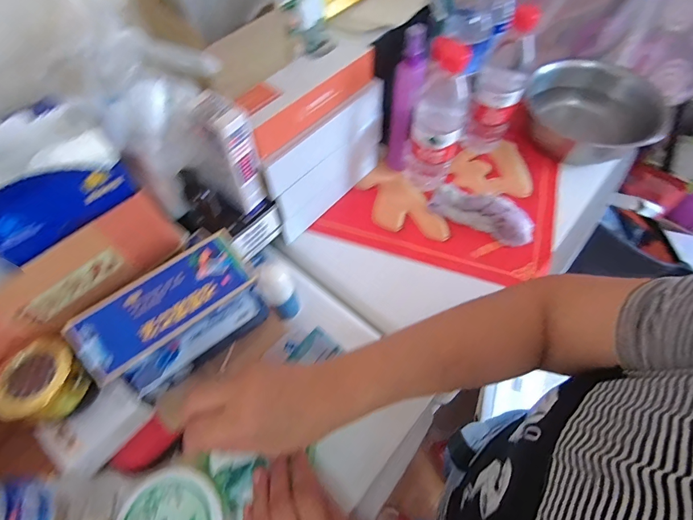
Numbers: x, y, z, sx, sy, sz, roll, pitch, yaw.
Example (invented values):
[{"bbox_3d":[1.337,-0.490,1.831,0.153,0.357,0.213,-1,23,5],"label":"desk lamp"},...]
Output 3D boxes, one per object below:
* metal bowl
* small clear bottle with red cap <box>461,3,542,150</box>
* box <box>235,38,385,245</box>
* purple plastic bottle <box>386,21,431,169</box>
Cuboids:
[{"bbox_3d":[0.387,-0.235,0.585,0.188,0.065,0.188,-1,60,2],"label":"metal bowl"},{"bbox_3d":[0.223,-0.251,0.530,0.069,0.202,0.061,16,62,11],"label":"small clear bottle with red cap"},{"bbox_3d":[-0.039,-0.154,0.491,0.073,0.194,0.198,36,68,20],"label":"box"},{"bbox_3d":[0.083,-0.208,0.508,0.039,0.210,0.032,0,60,3],"label":"purple plastic bottle"}]

